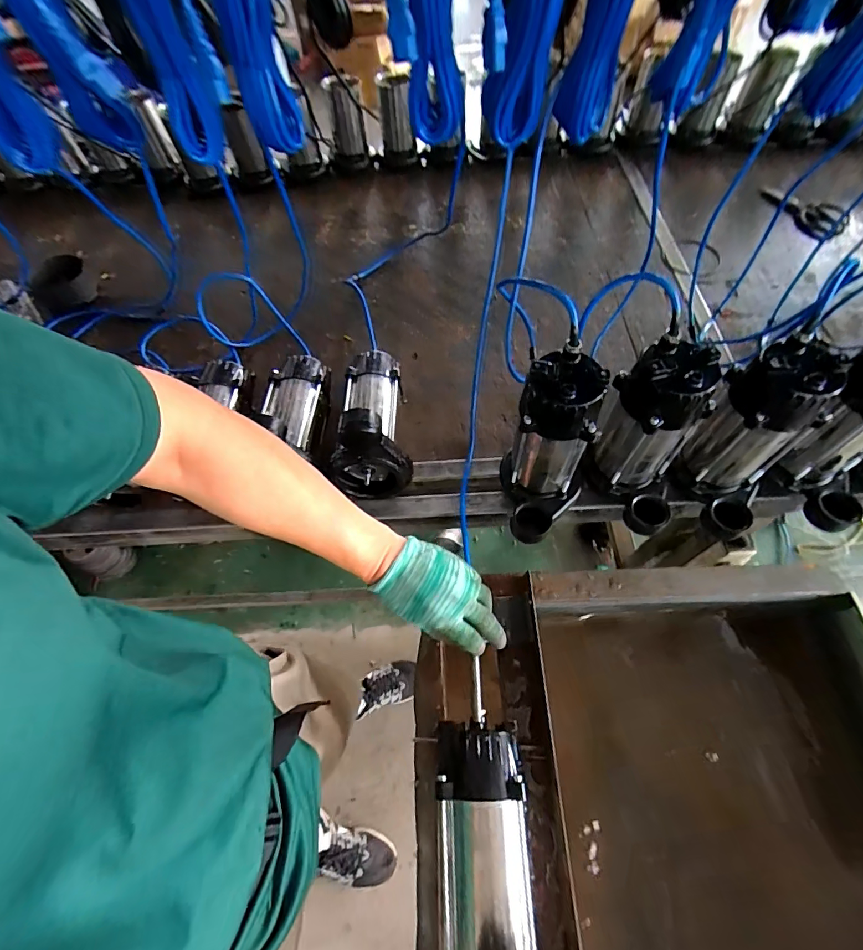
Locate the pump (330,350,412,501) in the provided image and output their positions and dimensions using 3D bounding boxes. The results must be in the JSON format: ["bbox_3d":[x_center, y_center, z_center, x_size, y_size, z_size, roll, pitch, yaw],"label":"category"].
[{"bbox_3d":[-0.101,-0.099,0.678,0.114,0.170,0.232,-9,61,-1],"label":"pump"}]

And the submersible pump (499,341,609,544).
[{"bbox_3d":[0.145,-0.024,0.577,0.114,0.240,0.149,31,67,19],"label":"submersible pump"}]

